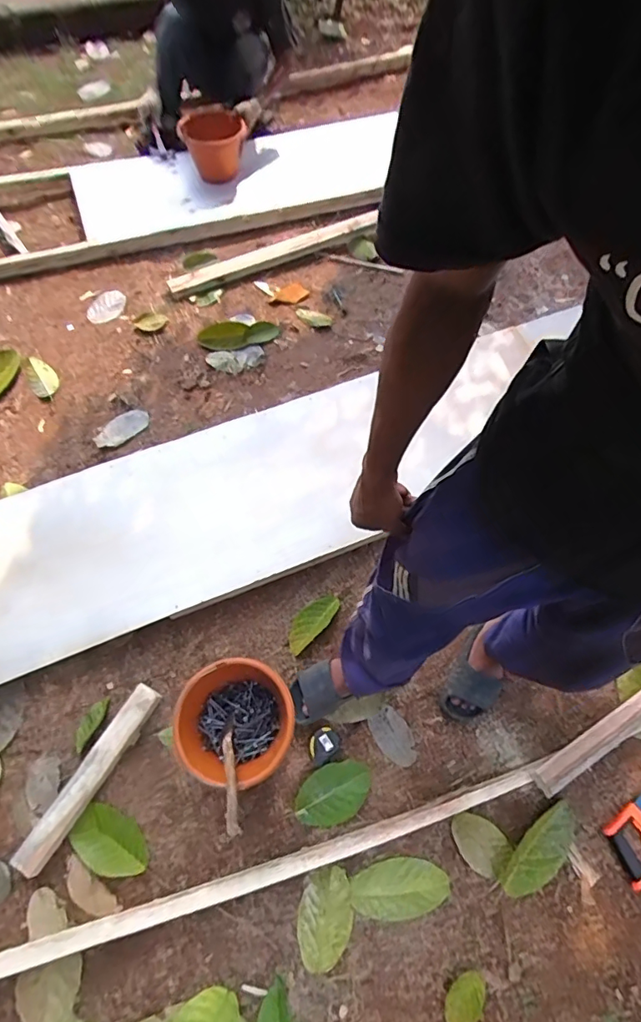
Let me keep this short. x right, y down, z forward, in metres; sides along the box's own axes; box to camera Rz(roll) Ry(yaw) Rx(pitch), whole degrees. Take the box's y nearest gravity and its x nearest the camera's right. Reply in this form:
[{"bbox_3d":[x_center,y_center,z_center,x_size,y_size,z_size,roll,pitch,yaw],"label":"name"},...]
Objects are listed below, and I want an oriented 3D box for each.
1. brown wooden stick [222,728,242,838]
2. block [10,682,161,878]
[{"bbox_3d":[-0.183,0.544,1.011,0.026,0.225,0.034,-14,114,-8],"label":"brown wooden stick"},{"bbox_3d":[-0.518,0.591,1.125,0.074,0.047,0.426,30,68,11],"label":"block"}]

